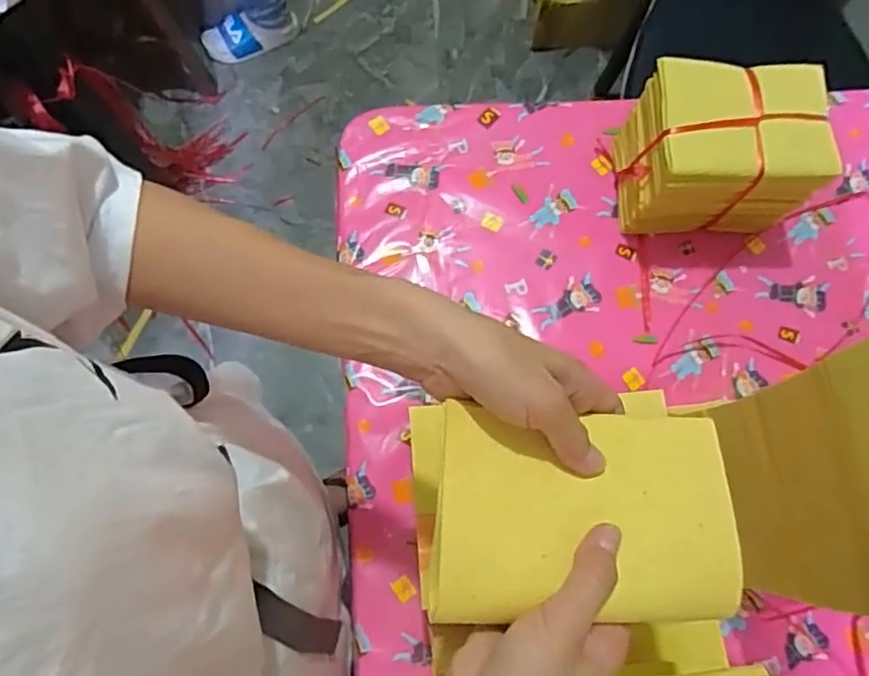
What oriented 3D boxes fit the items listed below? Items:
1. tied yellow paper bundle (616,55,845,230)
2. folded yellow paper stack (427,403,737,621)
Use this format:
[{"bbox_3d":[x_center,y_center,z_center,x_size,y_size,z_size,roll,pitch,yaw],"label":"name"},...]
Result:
[{"bbox_3d":[0.289,-0.189,0.646,0.166,0.149,0.120,-2,76,-2],"label":"tied yellow paper bundle"},{"bbox_3d":[0.081,0.093,0.329,0.163,0.032,0.105,1,76,-2],"label":"folded yellow paper stack"}]

